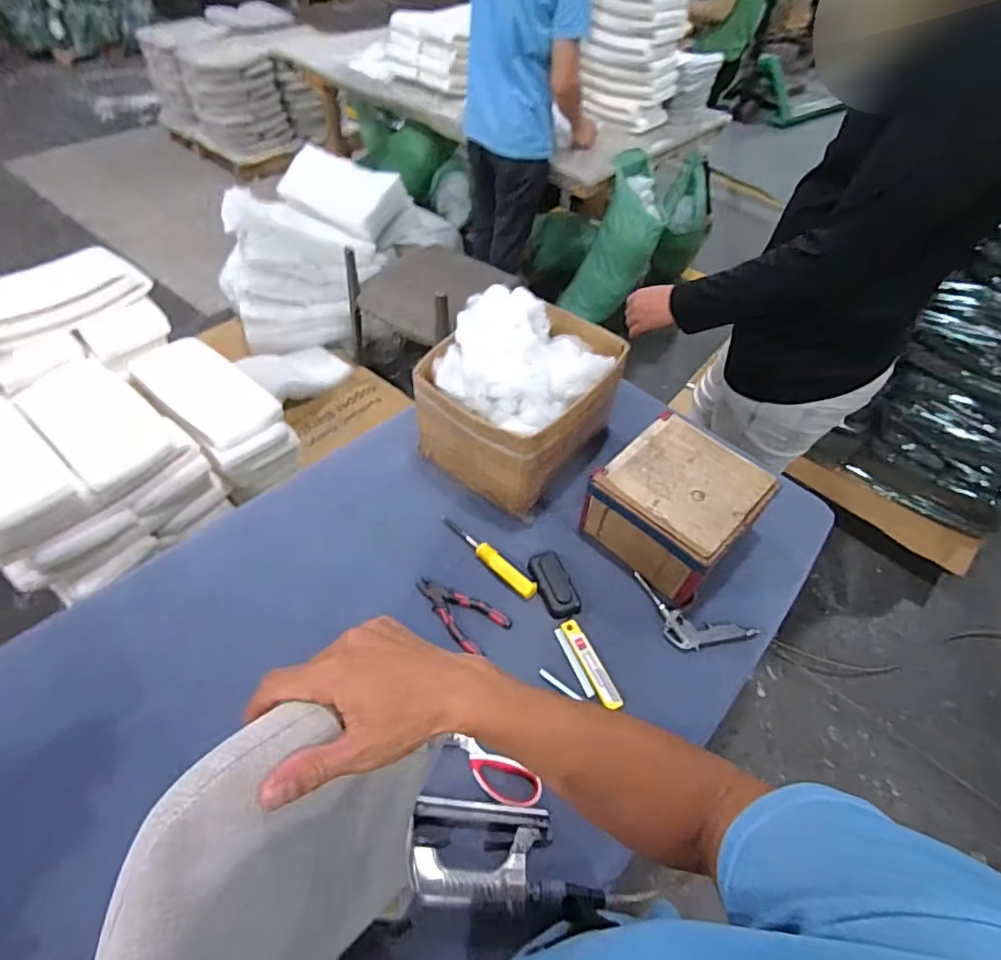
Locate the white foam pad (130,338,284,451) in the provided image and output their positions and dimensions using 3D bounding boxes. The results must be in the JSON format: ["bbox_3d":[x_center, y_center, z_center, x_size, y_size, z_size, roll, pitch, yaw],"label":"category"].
[{"bbox_3d":[-0.821,-0.249,1.484,0.452,0.043,0.237,37,57,24],"label":"white foam pad"}]

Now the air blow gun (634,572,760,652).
[{"bbox_3d":[0.282,0.212,0.800,0.184,0.016,0.078,22,52,14],"label":"air blow gun"}]

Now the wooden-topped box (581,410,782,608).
[{"bbox_3d":[0.277,0.041,0.860,0.210,0.122,0.218,38,58,25],"label":"wooden-topped box"}]

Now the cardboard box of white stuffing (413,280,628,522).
[{"bbox_3d":[0.034,-0.158,0.926,0.258,0.235,0.295,32,55,21],"label":"cardboard box of white stuffing"}]

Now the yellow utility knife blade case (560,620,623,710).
[{"bbox_3d":[0.128,0.257,0.757,0.028,0.007,0.135,-19,54,-18],"label":"yellow utility knife blade case"}]

